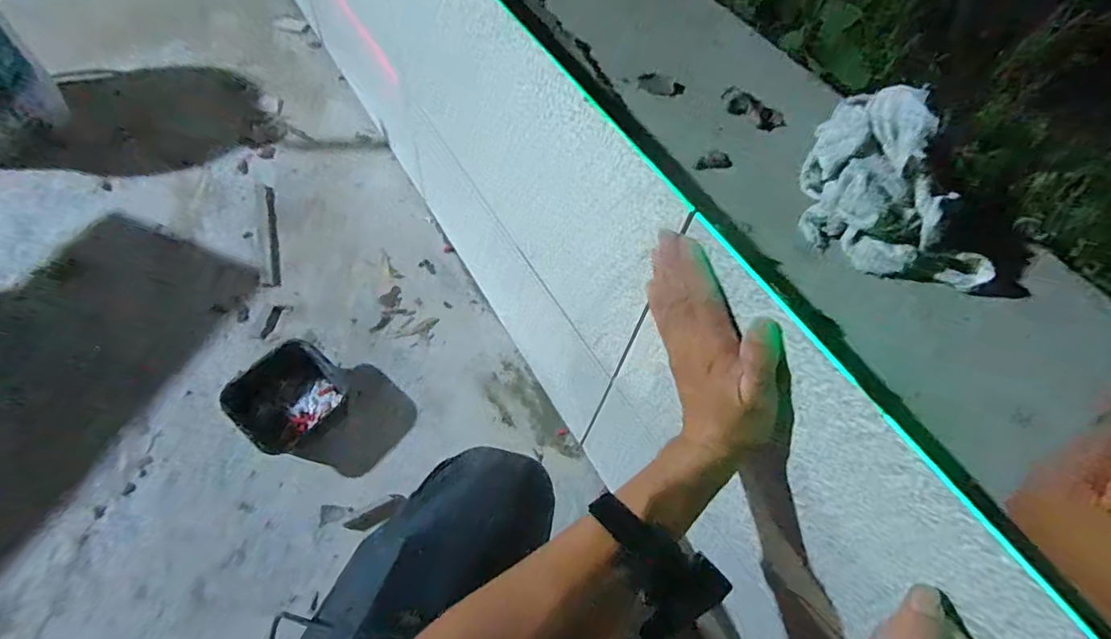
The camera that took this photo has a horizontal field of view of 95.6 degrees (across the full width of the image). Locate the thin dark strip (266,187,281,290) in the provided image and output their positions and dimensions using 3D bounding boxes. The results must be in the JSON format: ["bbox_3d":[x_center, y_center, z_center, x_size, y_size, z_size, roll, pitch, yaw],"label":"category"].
[{"bbox_3d":[-0.565,-0.171,1.008,0.017,0.012,0.264,-14,60,-13],"label":"thin dark strip"}]

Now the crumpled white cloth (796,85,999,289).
[{"bbox_3d":[0.262,-0.101,0.370,0.146,0.073,0.127,28,62,10],"label":"crumpled white cloth"}]

